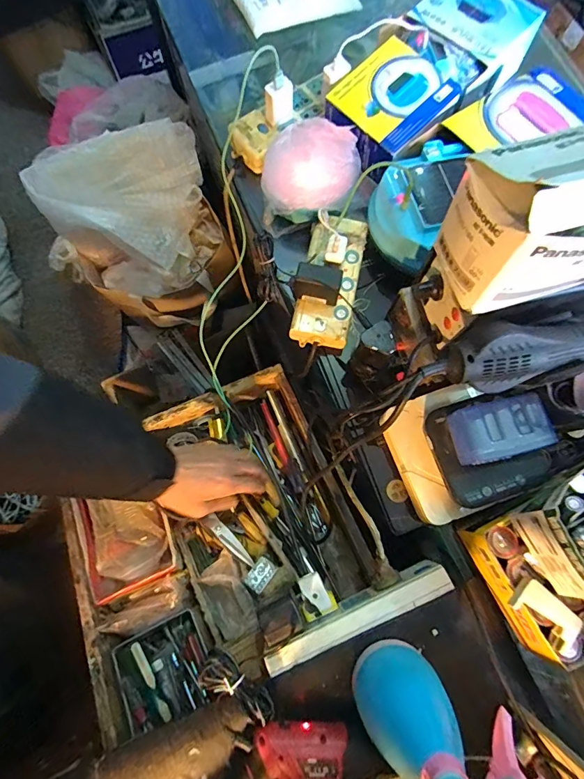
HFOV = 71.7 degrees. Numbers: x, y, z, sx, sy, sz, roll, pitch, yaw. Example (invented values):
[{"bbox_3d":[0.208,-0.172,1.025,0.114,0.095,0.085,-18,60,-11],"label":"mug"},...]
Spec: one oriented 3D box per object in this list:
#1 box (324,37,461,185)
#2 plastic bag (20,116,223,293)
[{"bbox_3d":[0.137,-0.391,0.551,0.166,0.045,0.134,-41,79,-11],"label":"box"},{"bbox_3d":[-0.266,-0.292,0.701,0.260,0.193,0.187,-24,76,-7],"label":"plastic bag"}]

